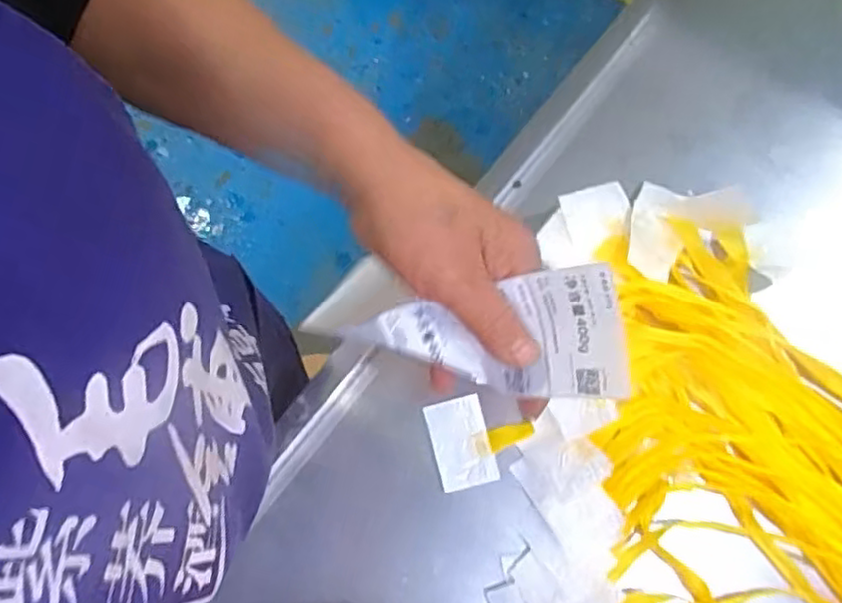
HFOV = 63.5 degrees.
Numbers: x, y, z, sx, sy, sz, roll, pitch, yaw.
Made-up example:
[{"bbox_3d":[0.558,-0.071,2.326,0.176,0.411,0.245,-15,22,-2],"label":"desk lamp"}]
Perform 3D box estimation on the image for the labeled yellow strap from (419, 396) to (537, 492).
[{"bbox_3d":[0.039,0.092,0.459,0.064,0.015,0.058,-16,73,-2],"label":"labeled yellow strap"}]

